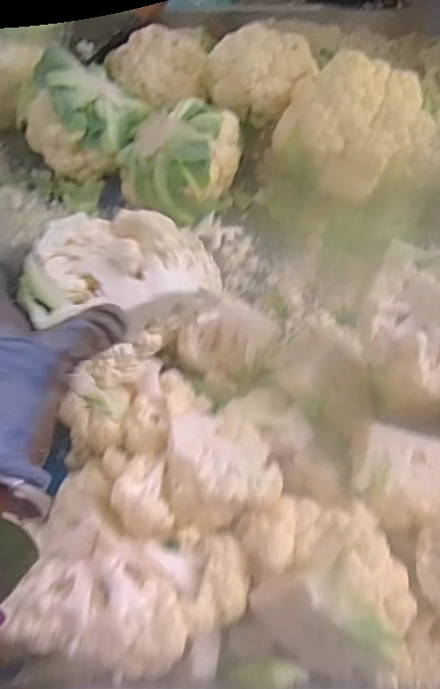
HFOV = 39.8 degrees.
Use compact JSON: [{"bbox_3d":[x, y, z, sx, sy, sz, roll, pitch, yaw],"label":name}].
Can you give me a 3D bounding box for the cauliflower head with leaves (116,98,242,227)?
[{"bbox_3d":[-0.053,-0.228,0.745,0.123,0.101,0.120,-1,50,1],"label":"cauliflower head with leaves"}]

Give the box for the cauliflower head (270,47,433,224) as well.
[{"bbox_3d":[0.158,-0.259,0.756,0.184,0.143,0.152,-1,50,1],"label":"cauliflower head"}]

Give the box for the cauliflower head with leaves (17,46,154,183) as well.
[{"bbox_3d":[-0.174,-0.299,0.783,0.126,0.110,0.125,-1,50,1],"label":"cauliflower head with leaves"}]

